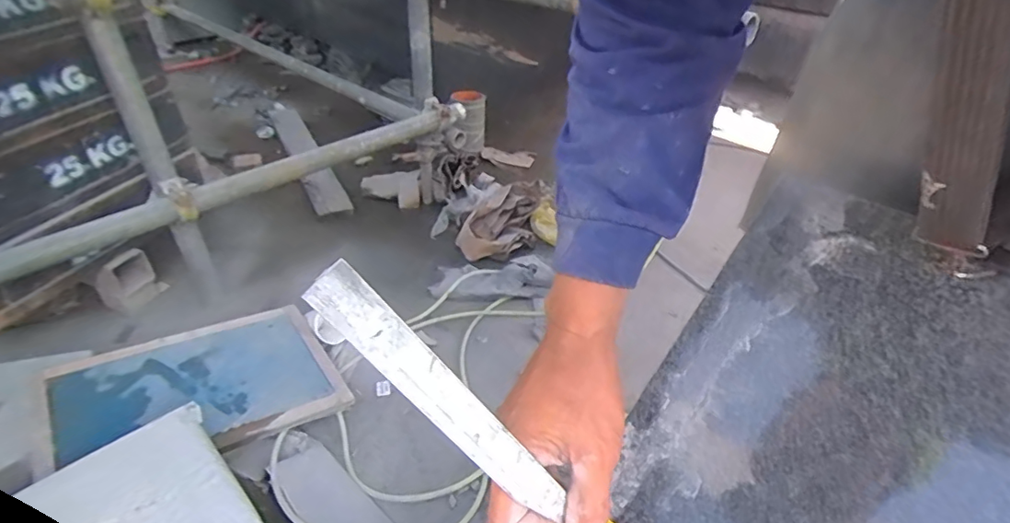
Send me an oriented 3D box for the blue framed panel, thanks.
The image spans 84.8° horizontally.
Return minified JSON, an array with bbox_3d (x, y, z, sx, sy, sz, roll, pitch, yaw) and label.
[{"bbox_3d":[-0.530,0.214,0.954,0.436,0.031,0.290,-13,40,-31],"label":"blue framed panel"}]

